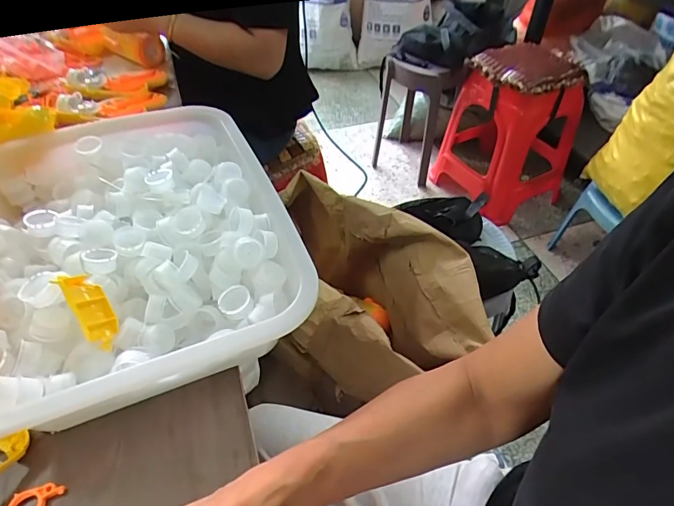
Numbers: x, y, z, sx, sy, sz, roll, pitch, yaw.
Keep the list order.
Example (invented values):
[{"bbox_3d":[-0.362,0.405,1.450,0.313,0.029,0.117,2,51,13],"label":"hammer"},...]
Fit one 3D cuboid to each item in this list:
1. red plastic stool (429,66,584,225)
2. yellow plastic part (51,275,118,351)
[{"bbox_3d":[0.604,-0.413,1.564,0.362,0.434,0.374,-30,54,-26],"label":"red plastic stool"},{"bbox_3d":[-0.212,0.050,0.379,0.071,0.012,0.032,59,31,4],"label":"yellow plastic part"}]

